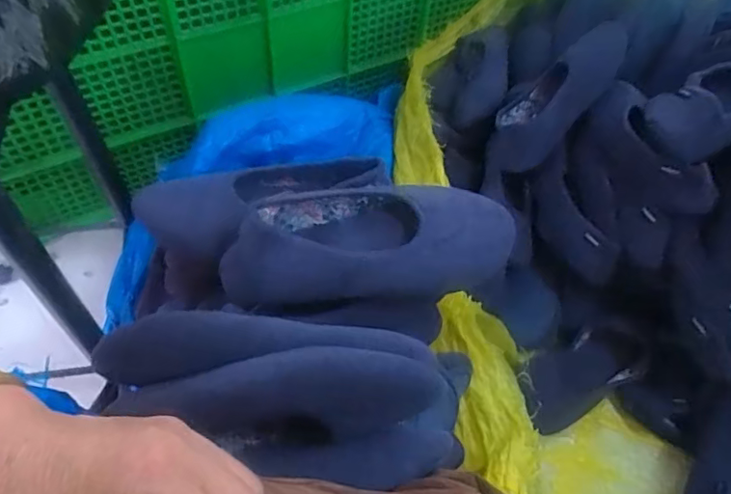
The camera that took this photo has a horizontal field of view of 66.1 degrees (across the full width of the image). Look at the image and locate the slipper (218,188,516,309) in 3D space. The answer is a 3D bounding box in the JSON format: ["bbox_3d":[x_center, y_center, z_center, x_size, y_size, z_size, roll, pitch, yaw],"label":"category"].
[{"bbox_3d":[0.002,-0.006,0.495,0.251,0.067,0.097,-3,55,-6],"label":"slipper"}]

